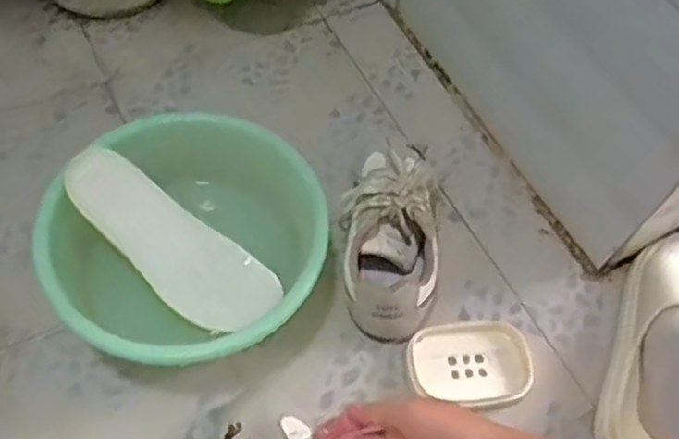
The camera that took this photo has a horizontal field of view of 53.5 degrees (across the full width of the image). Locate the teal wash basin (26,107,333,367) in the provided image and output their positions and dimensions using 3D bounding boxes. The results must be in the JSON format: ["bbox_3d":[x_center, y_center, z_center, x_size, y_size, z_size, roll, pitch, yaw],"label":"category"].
[{"bbox_3d":[-0.137,0.030,0.634,0.223,0.120,0.243,2,57,-4],"label":"teal wash basin"}]

